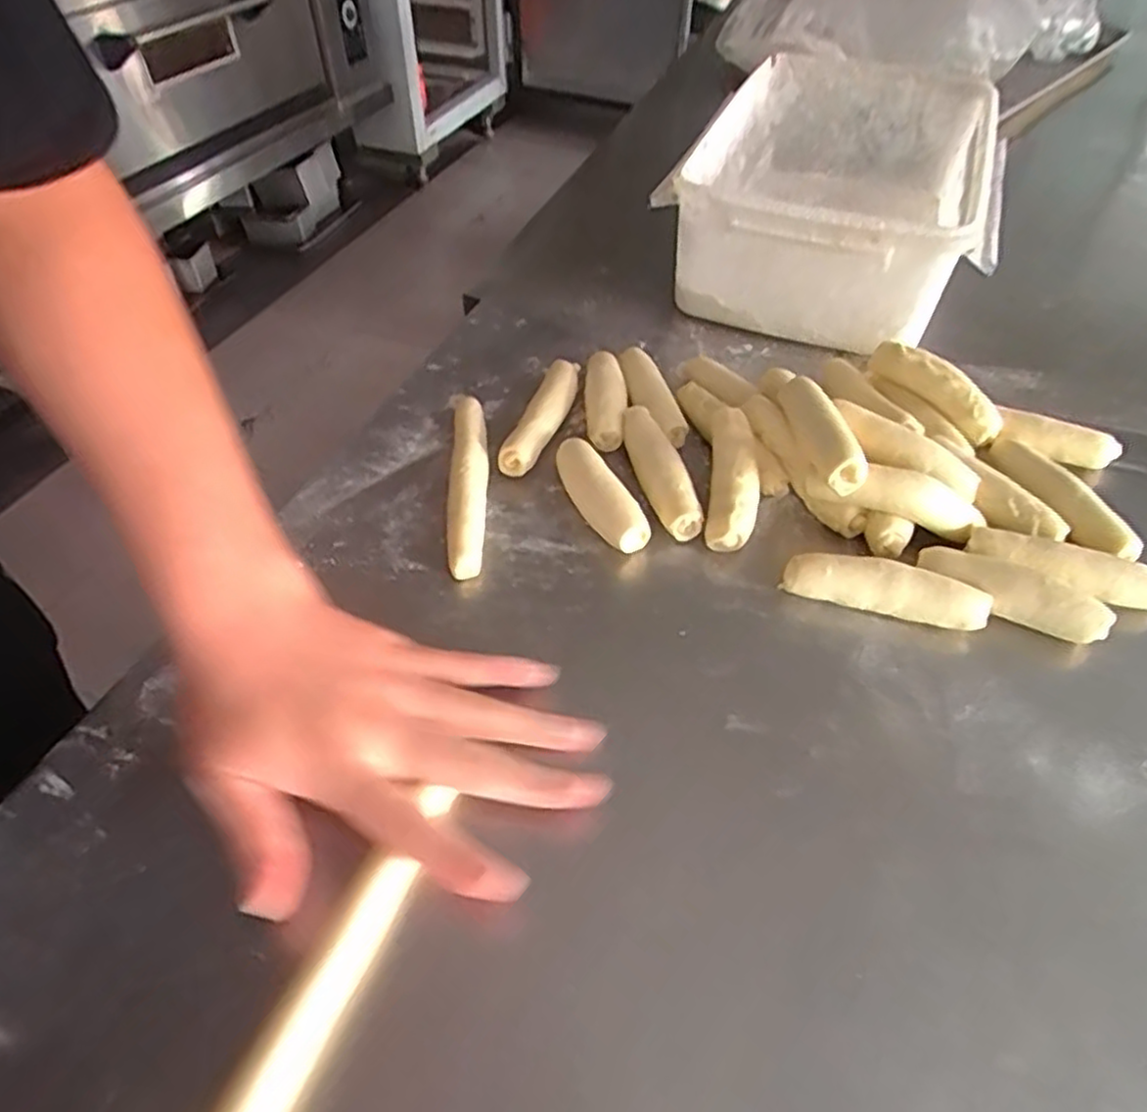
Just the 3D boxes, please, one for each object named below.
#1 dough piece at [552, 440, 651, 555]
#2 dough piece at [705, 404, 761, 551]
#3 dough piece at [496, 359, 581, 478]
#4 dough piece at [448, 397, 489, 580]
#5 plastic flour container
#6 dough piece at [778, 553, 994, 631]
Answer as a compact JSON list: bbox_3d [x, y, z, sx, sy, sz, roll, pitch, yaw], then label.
[{"bbox_3d":[0.015,-0.039,0.469,0.026,0.029,0.092,-19,51,-16],"label":"dough piece"},{"bbox_3d":[0.102,-0.049,0.469,0.031,0.025,0.098,4,64,4],"label":"dough piece"},{"bbox_3d":[-0.022,-0.101,0.529,0.030,0.026,0.117,13,50,11],"label":"dough piece"},{"bbox_3d":[-0.068,-0.051,0.483,0.023,0.025,0.169,-3,49,-3],"label":"dough piece"},{"bbox_3d":[0.238,-0.344,0.676,0.233,0.101,0.380,19,51,16],"label":"plastic flour container"},{"bbox_3d":[0.177,0.020,0.424,0.109,0.027,0.025,12,50,11],"label":"dough piece"}]

